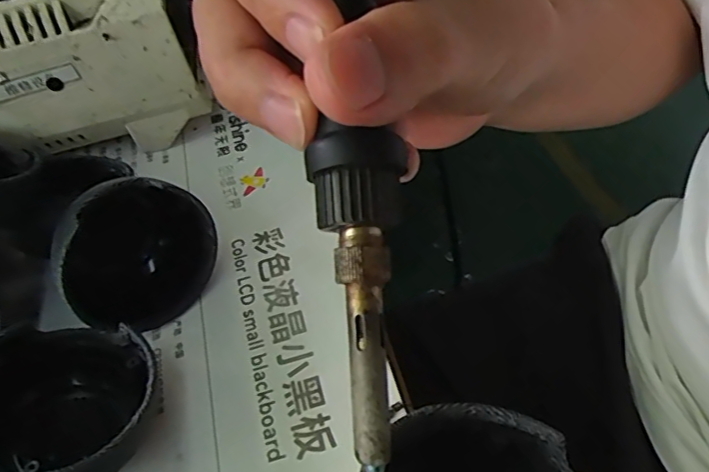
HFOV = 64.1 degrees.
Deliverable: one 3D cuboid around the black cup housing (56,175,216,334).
[{"bbox_3d":[-0.090,0.004,0.225,0.038,0.060,0.058,30,56,28],"label":"black cup housing"}]

